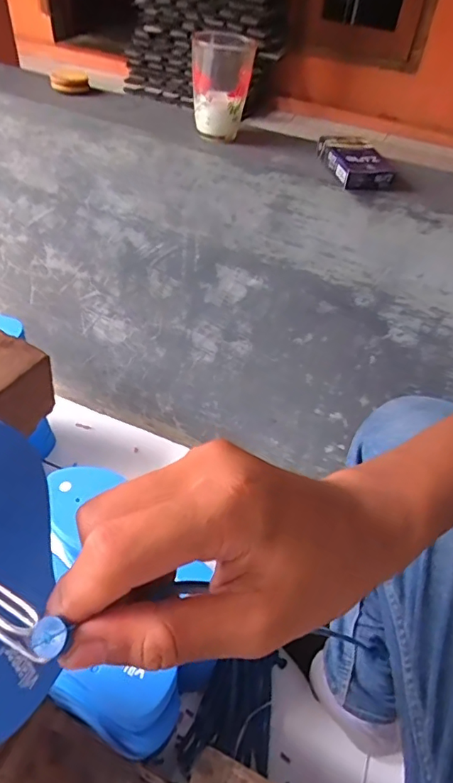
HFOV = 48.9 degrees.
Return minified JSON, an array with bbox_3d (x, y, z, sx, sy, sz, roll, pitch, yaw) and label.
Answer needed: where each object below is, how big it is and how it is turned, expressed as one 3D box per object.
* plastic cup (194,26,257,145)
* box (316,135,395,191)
[{"bbox_3d":[-0.005,-0.347,0.566,0.067,0.091,0.070,3,47,-3],"label":"plastic cup"},{"bbox_3d":[0.136,-0.248,0.535,0.052,0.022,0.095,-4,48,-10],"label":"box"}]

